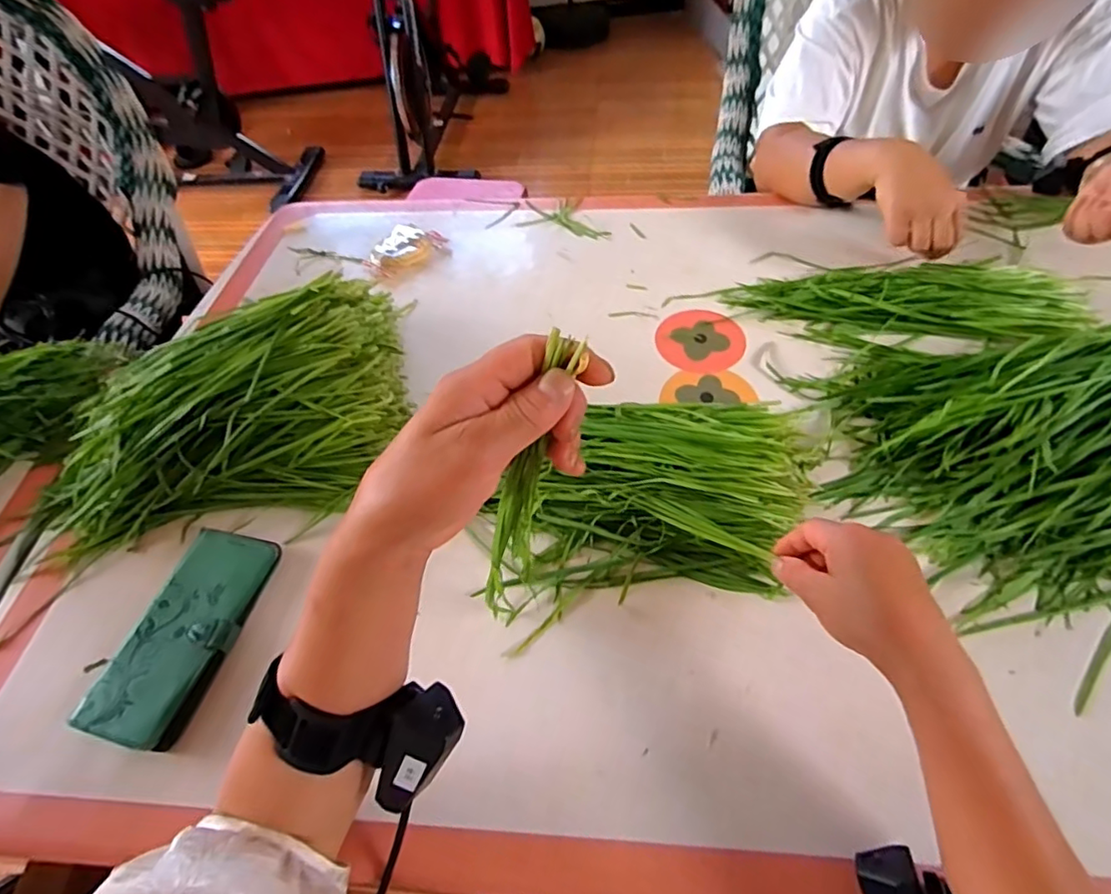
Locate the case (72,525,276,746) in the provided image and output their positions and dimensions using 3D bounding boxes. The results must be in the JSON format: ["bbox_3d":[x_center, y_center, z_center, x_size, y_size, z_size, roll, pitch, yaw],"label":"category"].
[{"bbox_3d":[-0.284,0.141,0.445,0.081,0.022,0.159,12,54,14],"label":"case"}]

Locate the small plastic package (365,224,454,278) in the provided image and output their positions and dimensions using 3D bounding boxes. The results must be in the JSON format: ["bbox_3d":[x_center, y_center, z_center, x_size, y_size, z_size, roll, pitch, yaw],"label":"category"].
[{"bbox_3d":[-0.197,-0.260,0.756,0.105,0.026,0.058,-26,55,-15],"label":"small plastic package"}]

